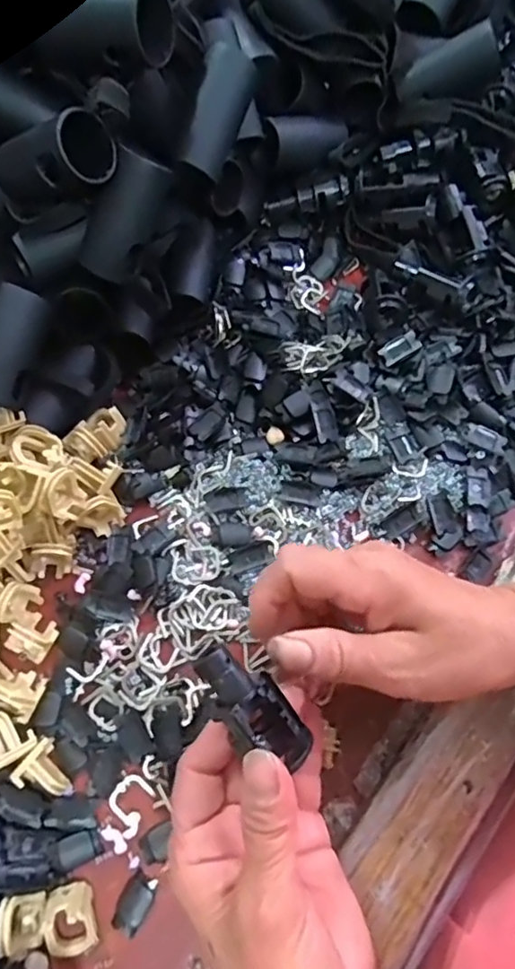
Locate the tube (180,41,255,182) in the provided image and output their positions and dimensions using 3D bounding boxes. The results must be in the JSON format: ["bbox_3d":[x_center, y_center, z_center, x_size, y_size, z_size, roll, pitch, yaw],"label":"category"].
[{"bbox_3d":[-0.019,-0.192,0.306,0.022,0.017,0.061,20,97,5],"label":"tube"}]

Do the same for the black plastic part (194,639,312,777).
[{"bbox_3d":[-0.003,0.085,0.229,0.025,0.016,0.057,-47,111,-16],"label":"black plastic part"}]

